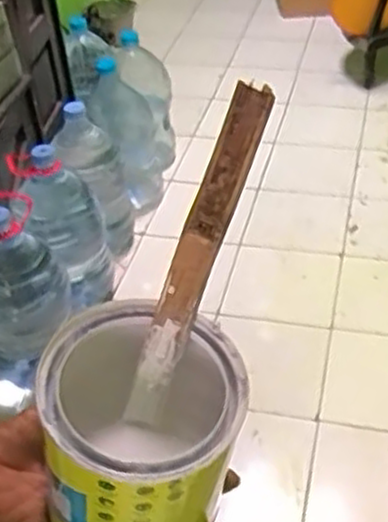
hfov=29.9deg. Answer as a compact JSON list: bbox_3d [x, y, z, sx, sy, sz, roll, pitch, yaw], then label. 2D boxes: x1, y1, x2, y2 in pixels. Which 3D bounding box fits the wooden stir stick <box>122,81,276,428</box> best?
[{"bbox_3d":[0.000,-0.001,0.384,0.020,0.187,0.013,24,8,32],"label":"wooden stir stick"}]

